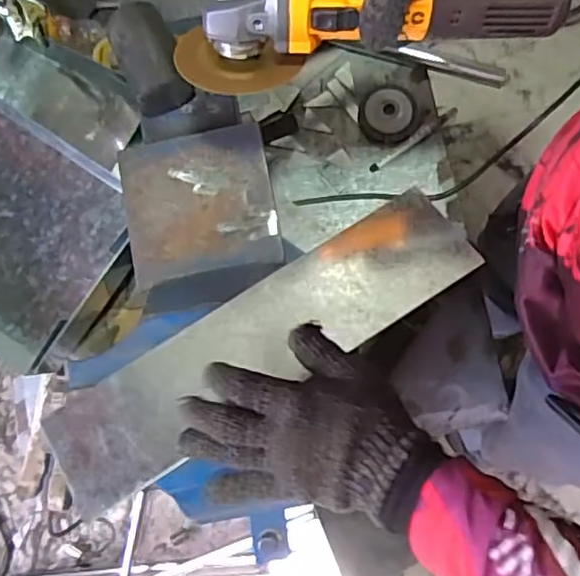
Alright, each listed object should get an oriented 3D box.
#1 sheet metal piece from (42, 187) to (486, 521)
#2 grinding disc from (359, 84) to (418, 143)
[{"bbox_3d":[-0.020,0.042,0.539,0.381,0.011,0.102,-31,68,-8],"label":"sheet metal piece"},{"bbox_3d":[0.129,-0.231,0.835,0.073,0.027,0.081,1,81,4],"label":"grinding disc"}]

